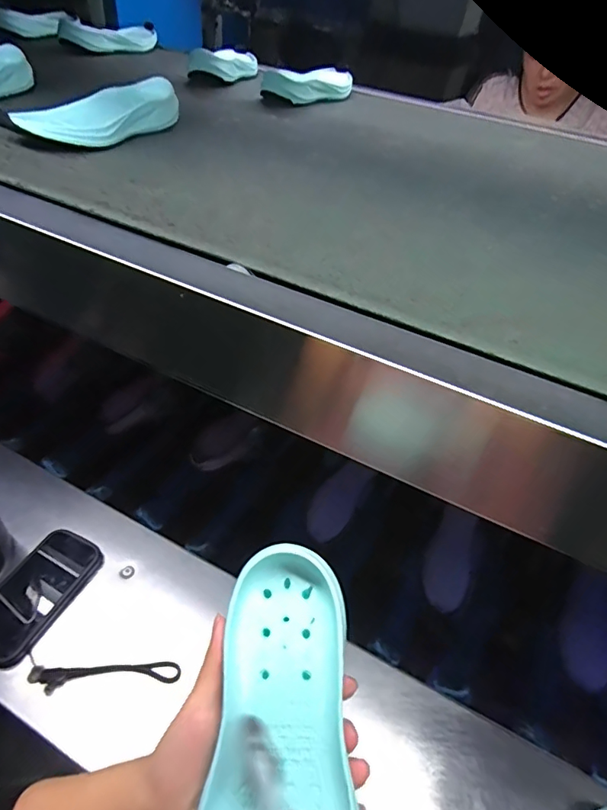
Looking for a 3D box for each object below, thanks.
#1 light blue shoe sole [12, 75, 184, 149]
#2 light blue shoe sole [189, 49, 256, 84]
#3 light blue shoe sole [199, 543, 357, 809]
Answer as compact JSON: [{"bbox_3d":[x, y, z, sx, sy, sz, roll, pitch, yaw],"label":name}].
[{"bbox_3d":[-0.229,-0.332,0.551,0.057,0.047,0.205,35,51,27],"label":"light blue shoe sole"},{"bbox_3d":[-0.140,-0.615,0.859,0.092,0.048,0.199,13,46,4],"label":"light blue shoe sole"},{"bbox_3d":[-0.016,0.201,0.273,0.081,0.023,0.223,9,63,3],"label":"light blue shoe sole"}]

